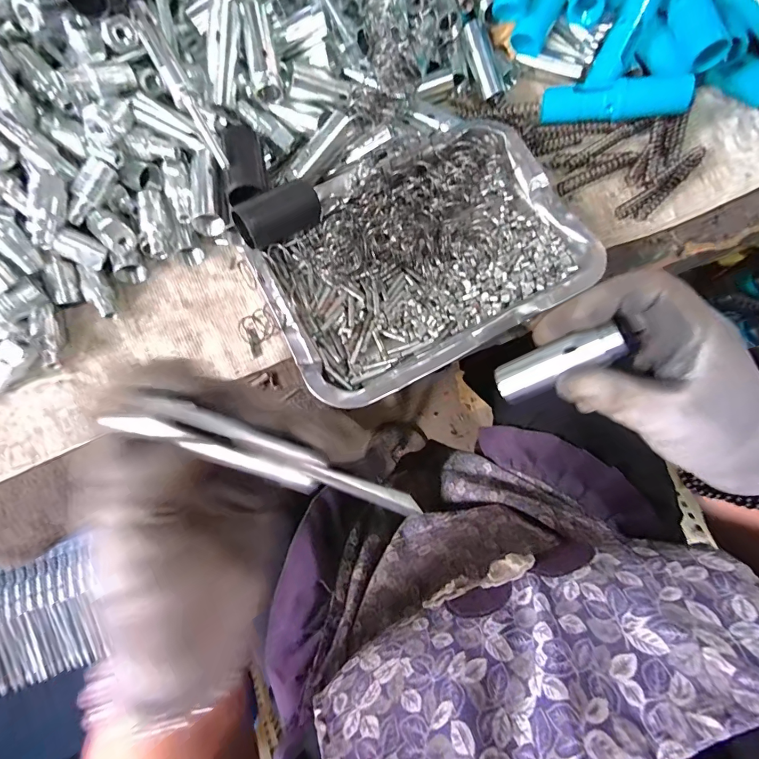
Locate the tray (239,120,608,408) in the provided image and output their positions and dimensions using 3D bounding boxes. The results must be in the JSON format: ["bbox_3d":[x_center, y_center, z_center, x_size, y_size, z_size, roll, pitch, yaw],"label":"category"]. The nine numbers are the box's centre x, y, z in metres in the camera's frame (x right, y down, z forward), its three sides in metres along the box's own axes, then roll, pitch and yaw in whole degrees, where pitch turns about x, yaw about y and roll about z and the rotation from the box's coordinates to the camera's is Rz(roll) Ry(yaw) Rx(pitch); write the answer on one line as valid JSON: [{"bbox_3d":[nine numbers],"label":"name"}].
[{"bbox_3d":[0.032,-0.102,0.334,0.248,0.032,0.181,-28,77,-8],"label":"tray"}]

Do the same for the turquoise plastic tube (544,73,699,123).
[{"bbox_3d":[0.213,-0.255,0.370,0.121,0.024,0.026,4,74,16],"label":"turquoise plastic tube"}]

